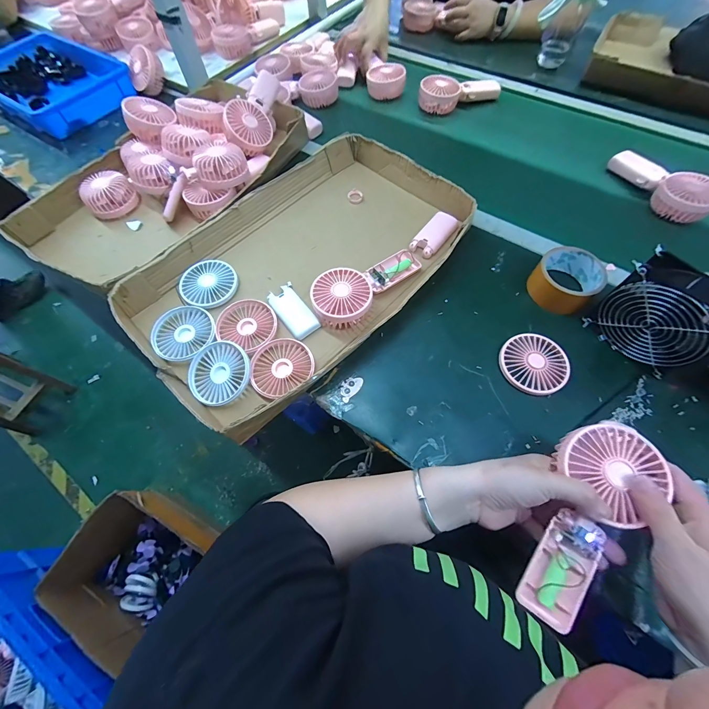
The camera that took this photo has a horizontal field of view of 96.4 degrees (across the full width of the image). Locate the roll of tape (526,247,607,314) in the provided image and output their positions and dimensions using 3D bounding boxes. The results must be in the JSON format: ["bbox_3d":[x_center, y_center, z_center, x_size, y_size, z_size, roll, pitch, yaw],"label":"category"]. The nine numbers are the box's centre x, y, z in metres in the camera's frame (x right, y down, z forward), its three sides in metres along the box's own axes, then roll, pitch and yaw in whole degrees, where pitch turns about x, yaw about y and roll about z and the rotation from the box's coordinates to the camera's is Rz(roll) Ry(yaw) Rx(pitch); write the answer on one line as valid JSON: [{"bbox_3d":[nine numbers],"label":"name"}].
[{"bbox_3d":[0.315,-0.112,0.474,0.084,0.046,0.086,-1,64,2],"label":"roll of tape"}]

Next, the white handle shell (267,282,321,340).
[{"bbox_3d":[-0.094,-0.067,0.481,0.043,0.010,0.092,-33,68,-13],"label":"white handle shell"}]

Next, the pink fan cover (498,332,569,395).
[{"bbox_3d":[0.247,0.013,0.438,0.087,0.014,0.087,-28,67,-11],"label":"pink fan cover"}]

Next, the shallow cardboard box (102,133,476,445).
[{"bbox_3d":[-0.075,-0.146,0.502,0.329,0.058,0.521,38,71,18],"label":"shallow cardboard box"}]

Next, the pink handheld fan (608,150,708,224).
[{"bbox_3d":[0.530,-0.297,0.556,0.066,0.053,0.179,-36,68,-14],"label":"pink handheld fan"}]

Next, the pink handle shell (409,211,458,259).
[{"bbox_3d":[0.134,-0.200,0.528,0.046,0.015,0.091,34,70,16],"label":"pink handle shell"}]

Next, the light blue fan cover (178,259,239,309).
[{"bbox_3d":[-0.232,-0.115,0.503,0.092,0.010,0.083,28,68,14],"label":"light blue fan cover"}]

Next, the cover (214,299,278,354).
[{"bbox_3d":[-0.160,-0.046,0.475,0.091,0.010,0.079,20,67,11],"label":"cover"}]

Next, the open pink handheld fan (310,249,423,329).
[{"bbox_3d":[0.017,-0.112,0.482,0.185,0.041,0.084,-41,70,-16],"label":"open pink handheld fan"}]

